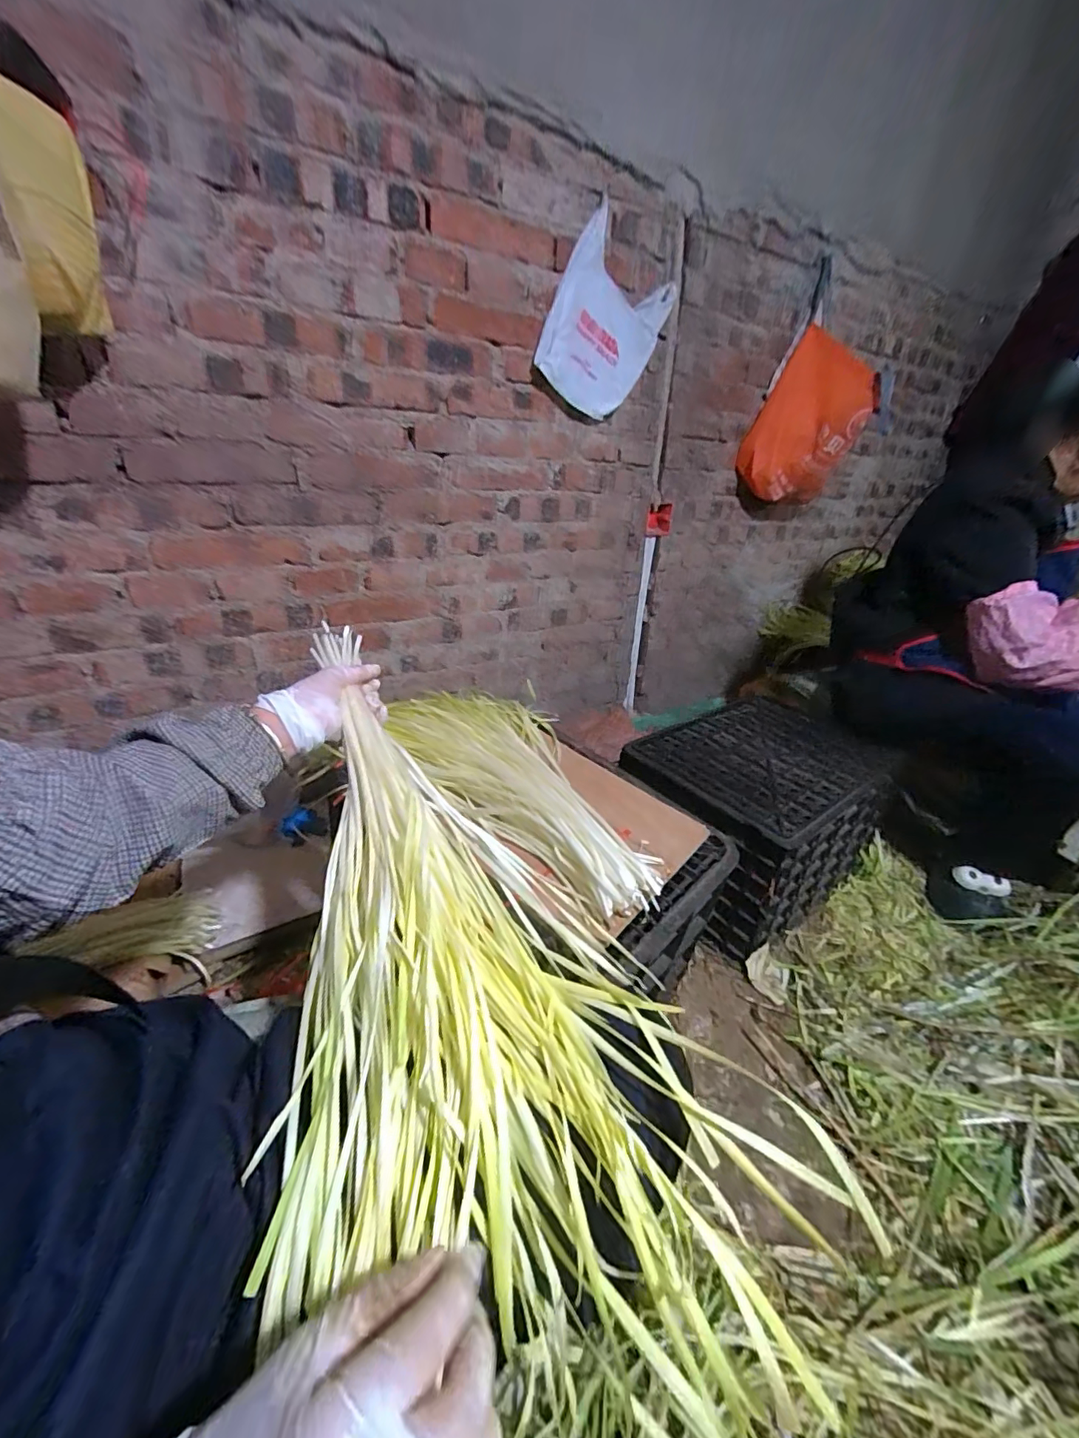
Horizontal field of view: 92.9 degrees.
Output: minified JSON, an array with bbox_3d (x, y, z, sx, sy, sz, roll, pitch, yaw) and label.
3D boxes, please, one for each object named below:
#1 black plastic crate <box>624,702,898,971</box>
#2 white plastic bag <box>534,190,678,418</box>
[{"bbox_3d":[0.424,0.178,1.029,0.496,0.257,0.348,-20,35,-37],"label":"black plastic crate"},{"bbox_3d":[0.136,-0.828,1.086,0.260,0.354,0.062,21,1,-43],"label":"white plastic bag"}]

